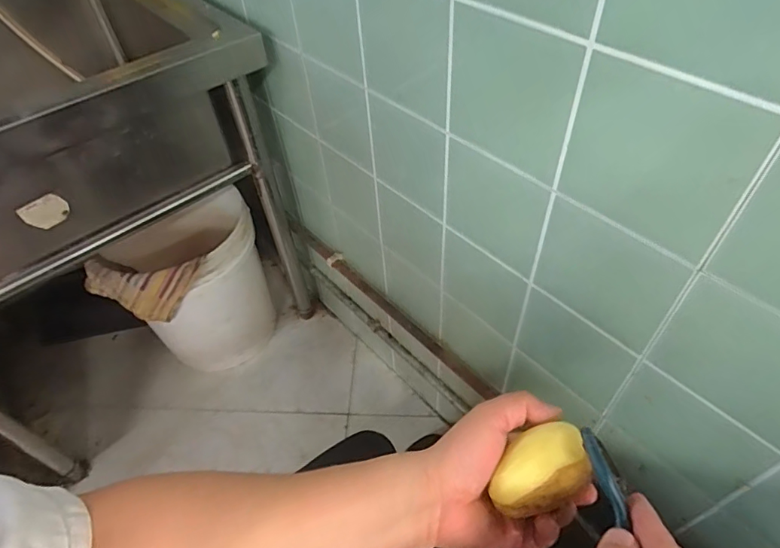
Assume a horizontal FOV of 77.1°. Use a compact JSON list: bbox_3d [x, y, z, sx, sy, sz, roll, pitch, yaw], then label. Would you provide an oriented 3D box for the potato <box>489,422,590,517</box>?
[{"bbox_3d":[0.108,0.140,0.357,0.070,0.043,0.049,-30,58,4],"label":"potato"}]

